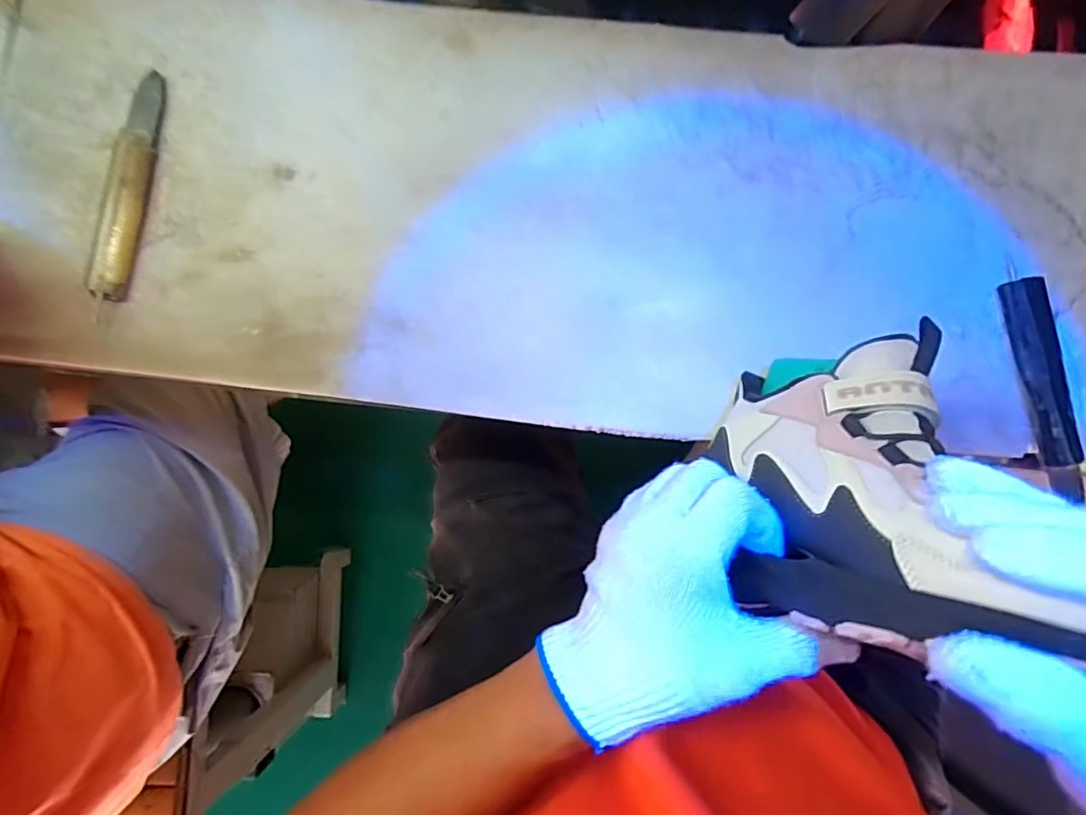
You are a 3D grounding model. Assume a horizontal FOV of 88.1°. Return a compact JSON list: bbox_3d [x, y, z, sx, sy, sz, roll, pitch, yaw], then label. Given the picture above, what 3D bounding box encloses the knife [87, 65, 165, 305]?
[{"bbox_3d":[-0.293,-0.159,0.398,0.021,0.019,0.166,5,86,0],"label":"knife"}]

